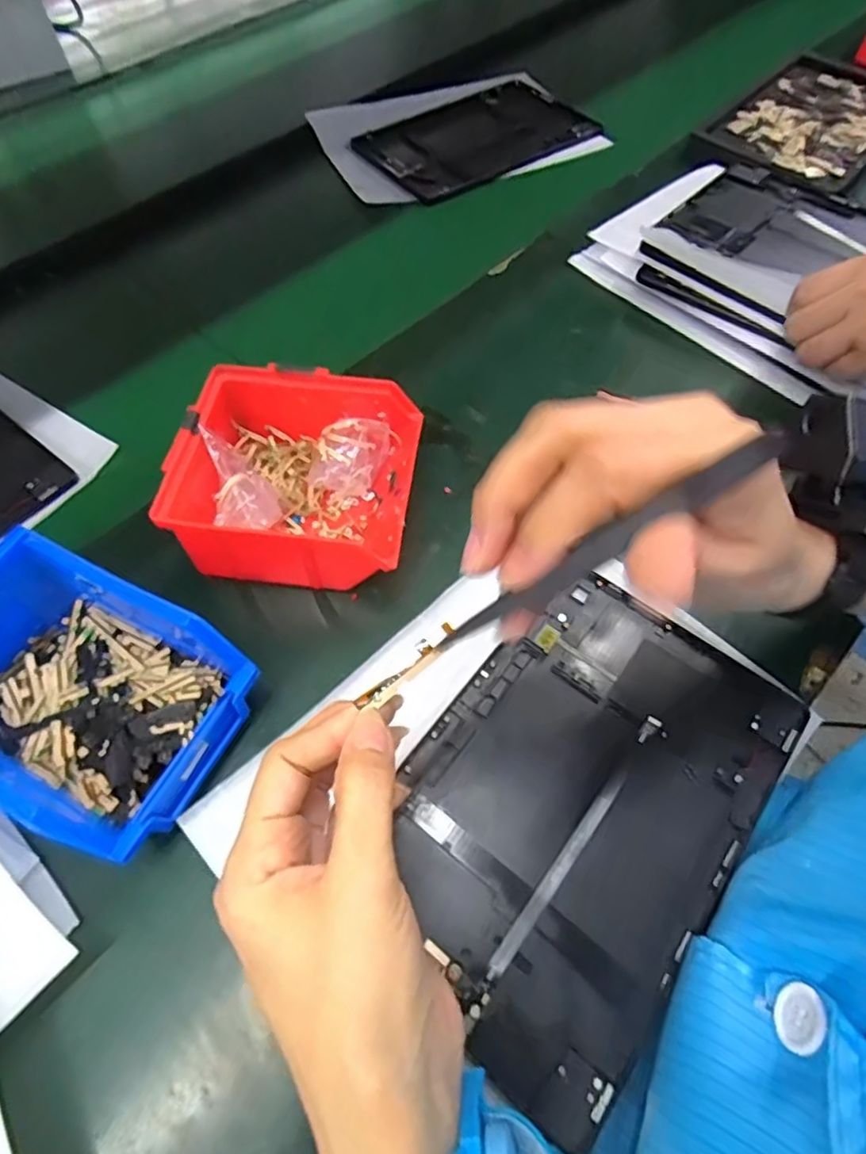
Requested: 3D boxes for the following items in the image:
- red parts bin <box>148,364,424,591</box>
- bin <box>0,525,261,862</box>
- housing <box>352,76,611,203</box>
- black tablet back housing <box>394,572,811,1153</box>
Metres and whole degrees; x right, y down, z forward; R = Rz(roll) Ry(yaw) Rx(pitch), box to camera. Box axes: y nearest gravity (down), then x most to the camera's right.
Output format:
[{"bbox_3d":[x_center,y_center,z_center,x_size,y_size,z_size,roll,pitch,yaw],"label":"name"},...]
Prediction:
[{"bbox_3d":[-0.079,-0.056,0.372,0.131,0.072,0.122,6,60,6],"label":"red parts bin"},{"bbox_3d":[-0.178,0.060,0.303,0.145,0.074,0.108,23,63,15],"label":"bin"},{"bbox_3d":[0.054,-0.478,0.653,0.240,0.015,0.161,-31,63,-15],"label":"housing"},{"bbox_3d":[0.074,0.110,0.309,0.152,0.008,0.231,34,66,20],"label":"black tablet back housing"}]

